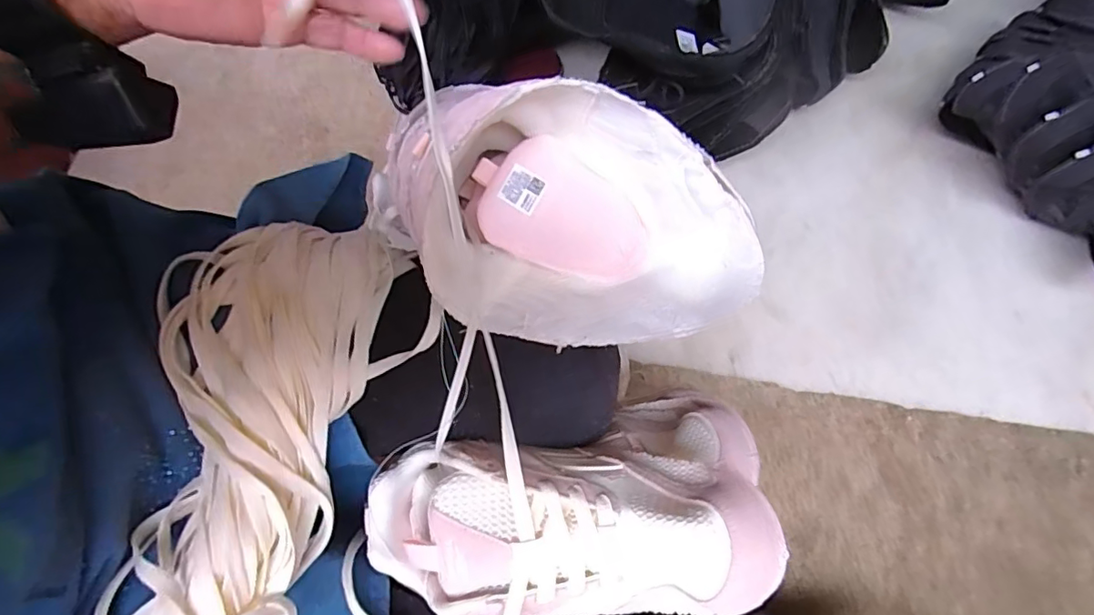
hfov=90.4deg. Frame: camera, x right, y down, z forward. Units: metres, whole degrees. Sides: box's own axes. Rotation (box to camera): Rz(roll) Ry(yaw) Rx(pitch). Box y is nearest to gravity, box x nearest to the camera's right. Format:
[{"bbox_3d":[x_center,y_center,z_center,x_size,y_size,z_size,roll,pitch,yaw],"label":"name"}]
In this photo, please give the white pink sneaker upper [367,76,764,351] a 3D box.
[{"bbox_3d":[0.014,-0.051,0.323,0.222,0.103,0.143,20,75,5],"label":"white pink sneaker upper"}]

